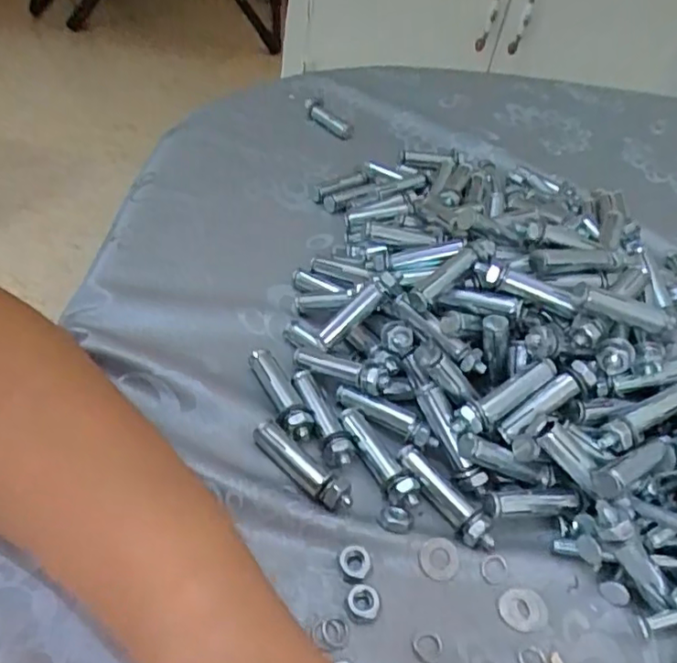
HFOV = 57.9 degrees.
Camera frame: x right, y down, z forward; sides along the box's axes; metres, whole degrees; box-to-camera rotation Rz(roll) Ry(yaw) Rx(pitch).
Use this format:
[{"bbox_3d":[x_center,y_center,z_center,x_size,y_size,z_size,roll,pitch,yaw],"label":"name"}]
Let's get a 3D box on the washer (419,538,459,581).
[{"bbox_3d":[0.042,0.095,0.255,0.017,0.004,0.017,2,65,-5],"label":"washer"}]

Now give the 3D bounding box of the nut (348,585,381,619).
[{"bbox_3d":[0.010,0.103,0.237,0.013,0.004,0.012,20,46,9],"label":"nut"}]

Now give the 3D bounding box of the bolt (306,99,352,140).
[{"bbox_3d":[-0.009,-0.175,0.505,0.012,0.013,0.055,-32,56,-34],"label":"bolt"}]

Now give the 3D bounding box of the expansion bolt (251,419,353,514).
[{"bbox_3d":[-0.015,0.059,0.272,0.054,0.010,0.013,39,51,25],"label":"expansion bolt"}]

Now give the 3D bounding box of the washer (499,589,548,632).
[{"bbox_3d":[0.075,0.111,0.245,0.020,0.004,0.016,-1,46,-11],"label":"washer"}]

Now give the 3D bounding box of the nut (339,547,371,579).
[{"bbox_3d":[0.007,0.092,0.246,0.012,0.004,0.012,5,45,-6],"label":"nut"}]

